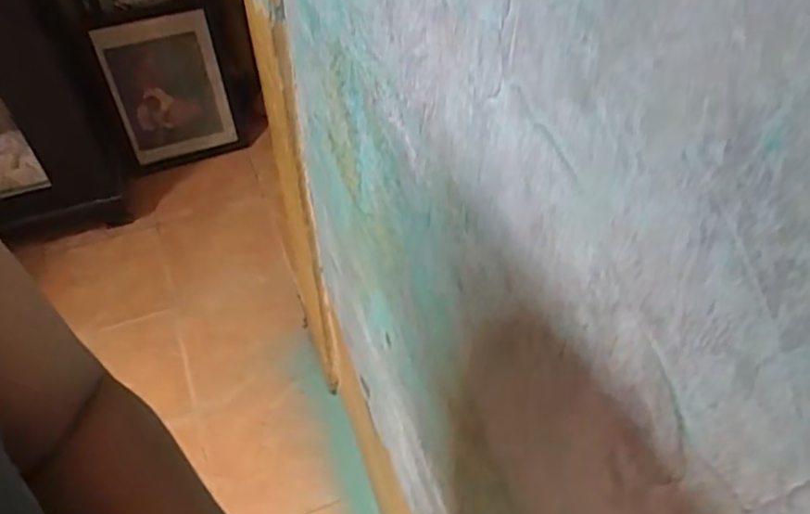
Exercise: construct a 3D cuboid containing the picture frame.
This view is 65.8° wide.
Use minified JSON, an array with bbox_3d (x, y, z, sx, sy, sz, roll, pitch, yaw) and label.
[{"bbox_3d":[-0.677,-0.481,1.800,0.300,0.386,0.041,-19,34,-17],"label":"picture frame"}]

